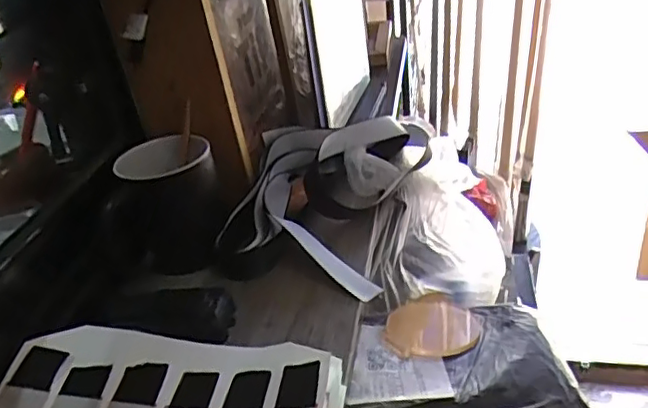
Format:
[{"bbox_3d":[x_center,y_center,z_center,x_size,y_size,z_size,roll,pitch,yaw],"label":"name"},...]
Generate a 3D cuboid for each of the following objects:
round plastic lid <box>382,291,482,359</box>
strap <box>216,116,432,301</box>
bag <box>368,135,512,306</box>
[{"bbox_3d":[0.086,0.101,0.492,0.082,0.012,0.072,-30,38,-34],"label":"round plastic lid"},{"bbox_3d":[0.003,-0.021,0.579,0.156,0.055,0.251,6,33,20],"label":"strap"},{"bbox_3d":[0.127,0.031,0.636,0.123,0.136,0.162,6,33,19],"label":"bag"}]

